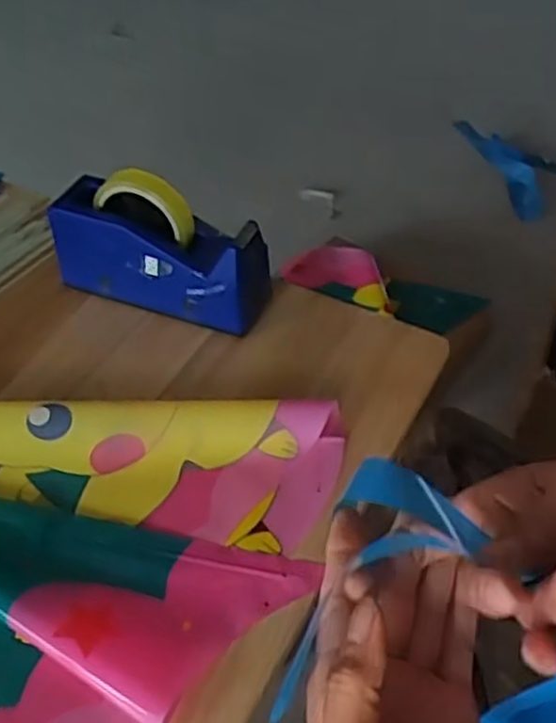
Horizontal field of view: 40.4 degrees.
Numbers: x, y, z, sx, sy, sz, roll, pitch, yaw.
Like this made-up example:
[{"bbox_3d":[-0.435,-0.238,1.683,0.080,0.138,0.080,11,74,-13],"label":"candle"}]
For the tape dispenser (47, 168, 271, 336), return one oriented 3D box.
[{"bbox_3d":[-0.112,-0.109,0.711,0.201,0.127,0.066,15,50,14],"label":"tape dispenser"}]

